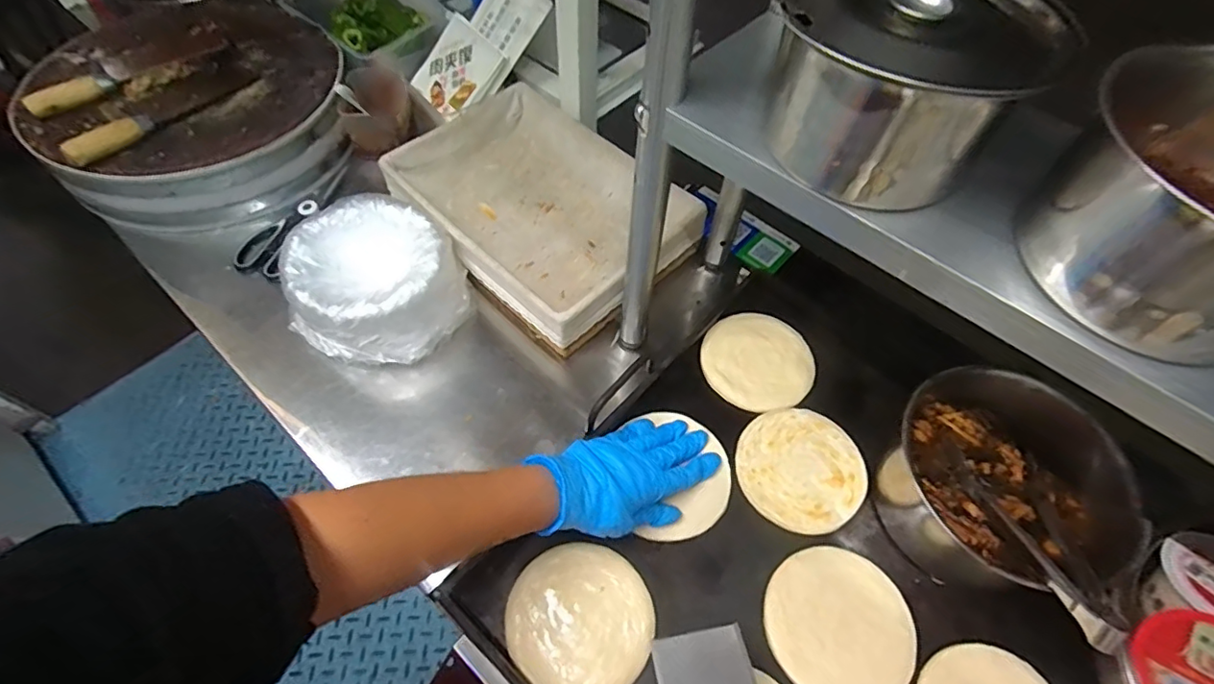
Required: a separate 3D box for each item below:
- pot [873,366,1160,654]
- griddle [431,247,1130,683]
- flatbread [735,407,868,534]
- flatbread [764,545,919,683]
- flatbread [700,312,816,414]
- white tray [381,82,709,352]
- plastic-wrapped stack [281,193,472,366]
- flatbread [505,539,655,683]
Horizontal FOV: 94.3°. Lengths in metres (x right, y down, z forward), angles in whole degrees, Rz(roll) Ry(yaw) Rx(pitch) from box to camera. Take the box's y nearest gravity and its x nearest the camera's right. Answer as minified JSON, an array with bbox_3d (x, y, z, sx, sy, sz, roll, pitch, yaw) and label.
[{"bbox_3d":[0.341,0.130,0.494,0.154,0.114,0.190,-36,64,-22],"label":"pot"},{"bbox_3d":[0.292,0.240,0.499,0.670,0.063,0.576,38,64,21],"label":"griddle"},{"bbox_3d":[0.192,0.124,0.560,0.123,0.008,0.120,0,57,-1],"label":"flatbread"},{"bbox_3d":[0.201,0.244,0.487,0.122,0.006,0.121,-2,55,2],"label":"flatbread"},{"bbox_3d":[0.168,0.020,0.624,0.123,0.011,0.116,-1,59,2],"label":"flatbread"},{"bbox_3d":[-0.092,-0.188,0.721,0.265,0.072,0.399,-37,65,-22],"label":"white tray"},{"bbox_3d":[-0.259,-0.066,0.631,0.190,0.097,0.173,33,63,17],"label":"plastic-wrapped stack"},{"bbox_3d":[-0.023,0.238,0.483,0.122,0.007,0.119,0,57,-1],"label":"flatbread"}]

